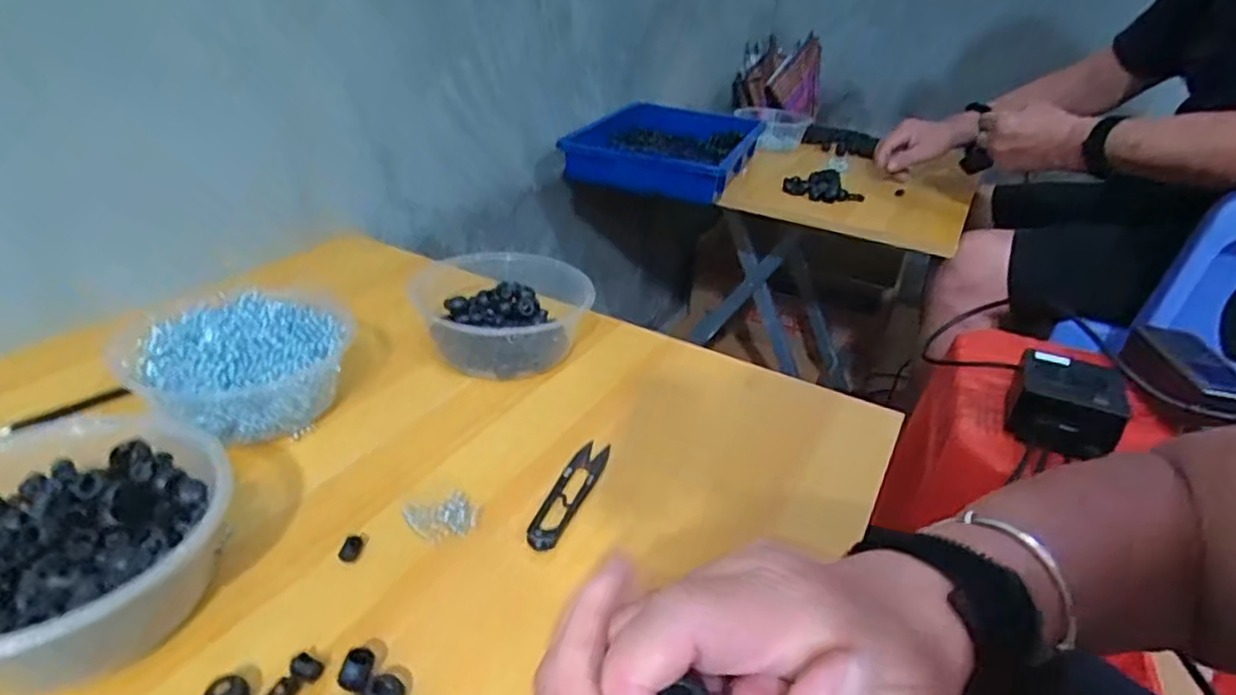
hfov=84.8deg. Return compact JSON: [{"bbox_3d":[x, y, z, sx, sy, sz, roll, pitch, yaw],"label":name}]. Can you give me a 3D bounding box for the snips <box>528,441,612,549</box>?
[{"bbox_3d":[-0.028,0.085,0.412,0.022,0.009,0.100,13,32,13],"label":"snips"}]

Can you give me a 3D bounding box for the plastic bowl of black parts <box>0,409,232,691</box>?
[{"bbox_3d":[-0.258,0.088,0.321,0.152,0.061,0.162,4,31,-2],"label":"plastic bowl of black parts"}]

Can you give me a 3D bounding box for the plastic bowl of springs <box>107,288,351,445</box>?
[{"bbox_3d":[-0.255,0.008,0.461,0.136,0.062,0.129,4,31,-2],"label":"plastic bowl of springs"}]

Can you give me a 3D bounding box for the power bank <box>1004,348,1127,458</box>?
[{"bbox_3d":[0.363,0.045,0.550,0.076,0.051,0.071,23,36,28],"label":"power bank"}]

